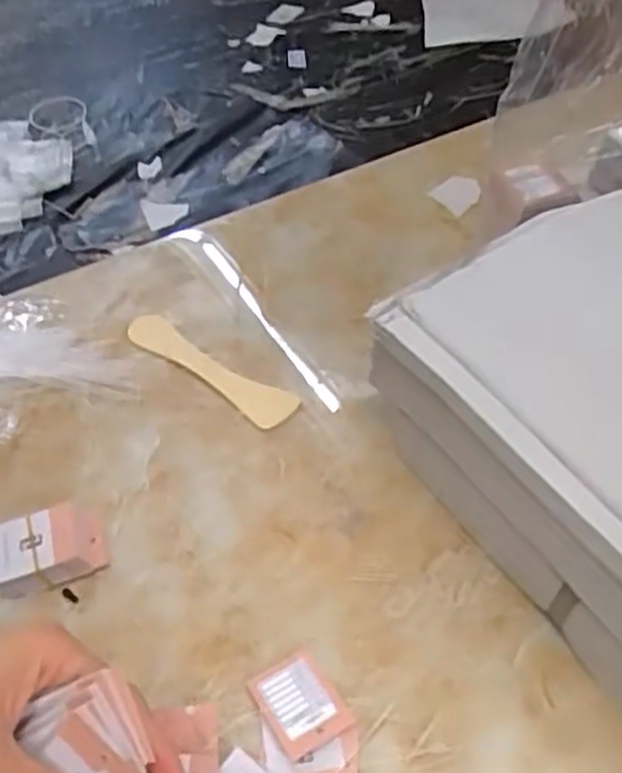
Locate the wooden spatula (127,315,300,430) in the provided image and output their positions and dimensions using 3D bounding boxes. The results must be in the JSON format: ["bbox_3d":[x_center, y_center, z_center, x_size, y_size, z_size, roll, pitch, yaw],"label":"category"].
[{"bbox_3d":[-0.076,-0.014,0.571,0.154,0.004,0.033,30,56,27],"label":"wooden spatula"}]

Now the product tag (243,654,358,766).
[{"bbox_3d":[-0.006,0.165,0.406,0.037,0.004,0.049,-23,46,-24],"label":"product tag"}]

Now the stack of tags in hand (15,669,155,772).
[{"bbox_3d":[-0.083,0.151,0.299,0.050,0.020,0.067,-33,81,17],"label":"stack of tags in hand"}]

